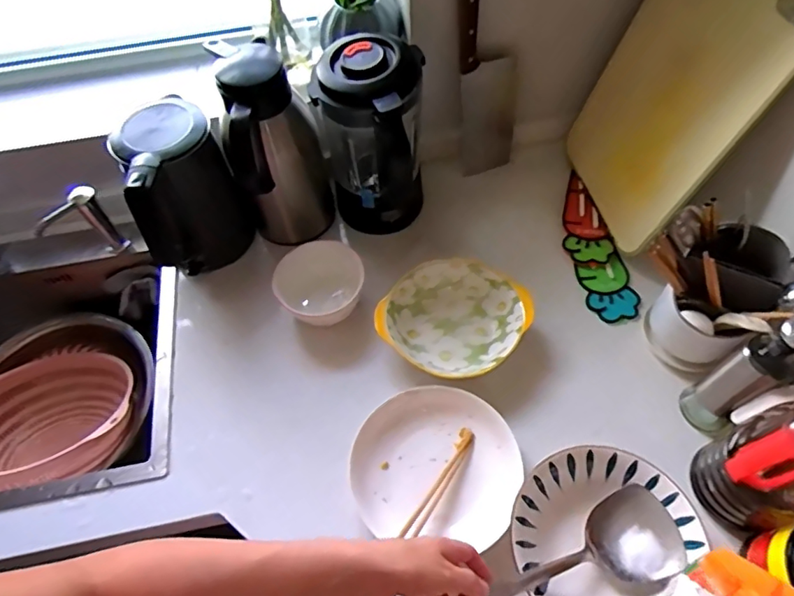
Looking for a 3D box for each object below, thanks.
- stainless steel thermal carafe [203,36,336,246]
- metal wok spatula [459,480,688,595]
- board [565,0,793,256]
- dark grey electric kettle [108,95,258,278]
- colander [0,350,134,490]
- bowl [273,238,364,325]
[{"bbox_3d":[-0.182,-0.210,0.791,0.133,0.281,0.145,-16,60,-7],"label":"stainless steel thermal carafe"},{"bbox_3d":[0.140,0.291,0.532,0.345,0.050,0.090,-12,58,-23],"label":"metal wok spatula"},{"bbox_3d":[0.367,-0.276,0.710,0.021,0.381,0.273,-3,54,-17],"label":"board"},{"bbox_3d":[-0.321,-0.154,0.787,0.152,0.220,0.152,-1,59,2],"label":"dark grey electric kettle"},{"bbox_3d":[-0.556,0.205,0.864,0.291,0.131,0.301,-15,32,-28],"label":"colander"},{"bbox_3d":[-0.118,-0.012,0.797,0.124,0.080,0.128,-1,59,2],"label":"bowl"}]

